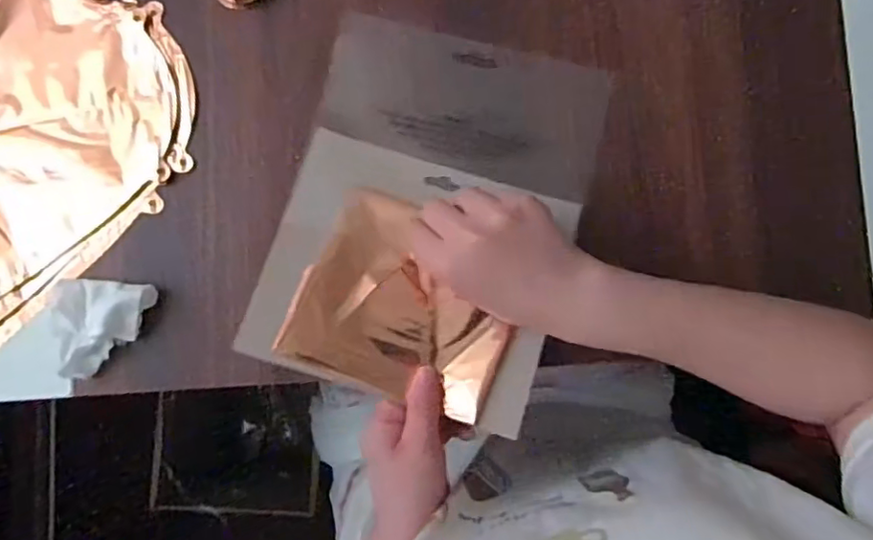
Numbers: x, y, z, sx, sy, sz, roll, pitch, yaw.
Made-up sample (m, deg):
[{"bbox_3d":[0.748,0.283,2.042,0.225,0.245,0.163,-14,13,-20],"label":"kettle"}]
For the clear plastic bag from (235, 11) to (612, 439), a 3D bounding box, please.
[{"bbox_3d":[-0.003,-0.041,0.409,0.194,0.039,0.255,15,86,1],"label":"clear plastic bag"}]

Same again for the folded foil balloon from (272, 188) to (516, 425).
[{"bbox_3d":[-0.016,0.024,0.400,0.140,0.030,0.121,24,87,2],"label":"folded foil balloon"}]

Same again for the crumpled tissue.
[{"bbox_3d":[-0.225,0.040,0.406,0.062,0.023,0.064,1,86,0],"label":"crumpled tissue"}]

